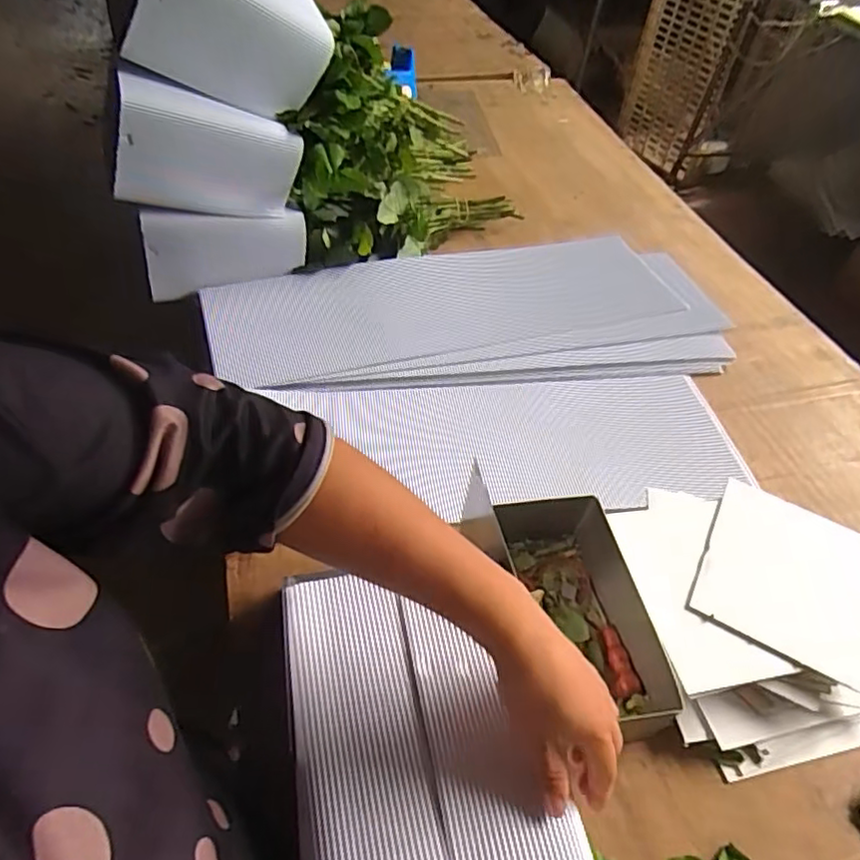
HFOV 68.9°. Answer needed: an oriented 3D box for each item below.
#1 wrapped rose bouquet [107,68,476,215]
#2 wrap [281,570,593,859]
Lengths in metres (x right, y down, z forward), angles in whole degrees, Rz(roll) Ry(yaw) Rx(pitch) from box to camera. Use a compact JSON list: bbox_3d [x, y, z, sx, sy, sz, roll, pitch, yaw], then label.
[{"bbox_3d":[-0.146,-0.404,0.915,0.145,0.156,0.577,39,42,27],"label":"wrapped rose bouquet"},{"bbox_3d":[-0.009,0.181,0.395,0.153,0.016,0.204,-8,50,-9],"label":"wrap"}]

